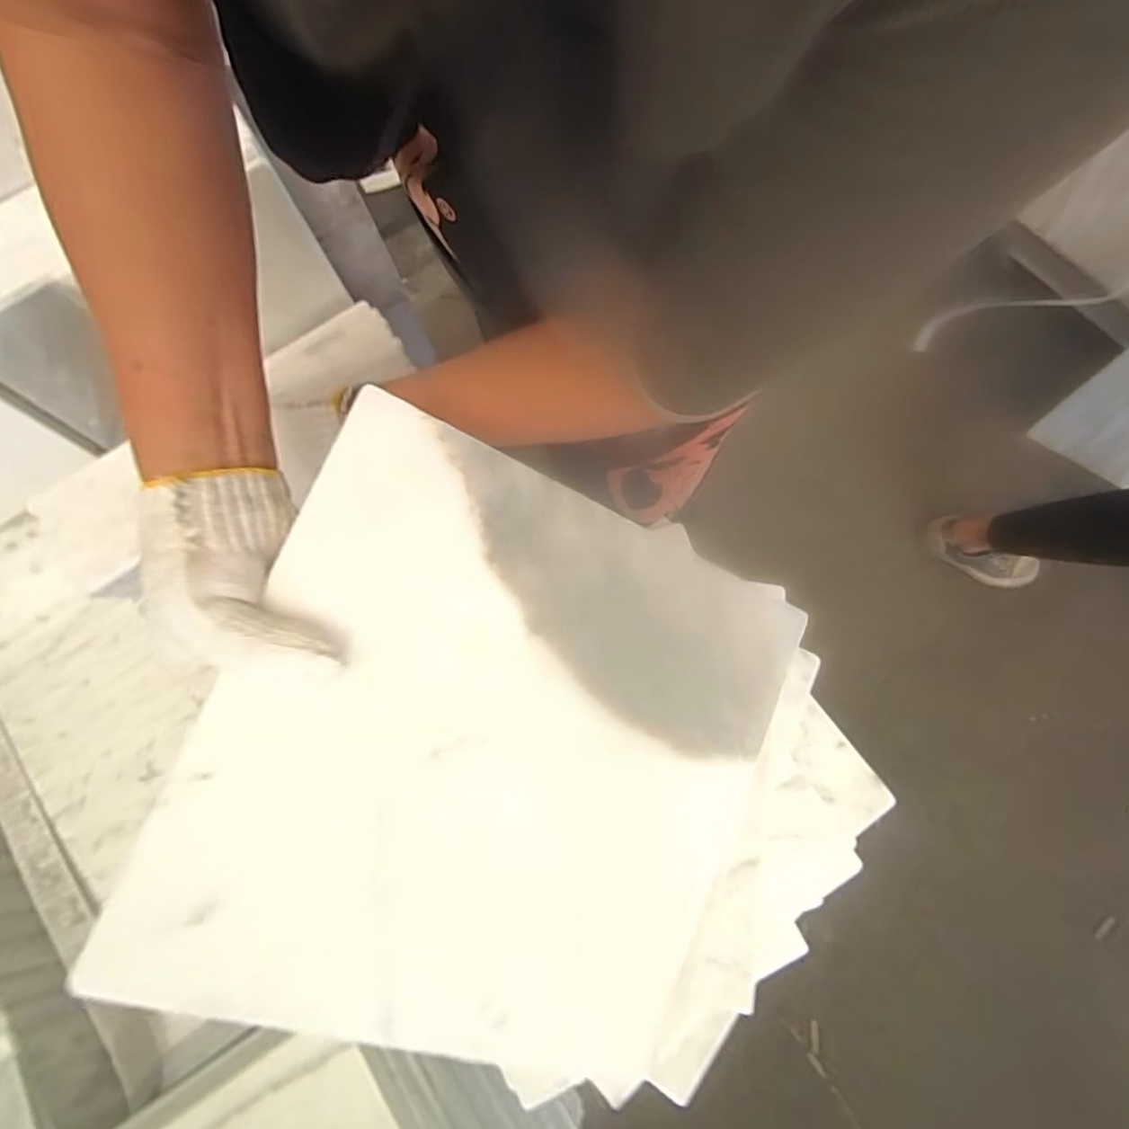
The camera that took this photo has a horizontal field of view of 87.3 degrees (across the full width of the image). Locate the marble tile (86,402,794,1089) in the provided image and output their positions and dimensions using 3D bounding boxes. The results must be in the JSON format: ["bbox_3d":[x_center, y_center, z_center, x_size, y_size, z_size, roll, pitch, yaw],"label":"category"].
[{"bbox_3d":[-0.029,0.108,0.323,0.298,0.009,0.293,25,82,-19],"label":"marble tile"}]

